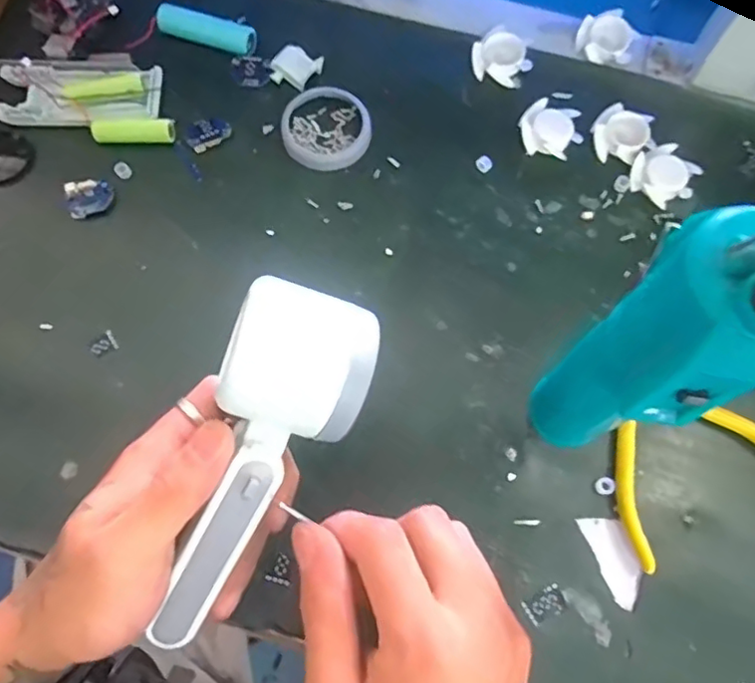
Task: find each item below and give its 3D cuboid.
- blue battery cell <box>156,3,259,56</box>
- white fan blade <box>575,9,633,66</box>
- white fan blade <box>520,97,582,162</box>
[{"bbox_3d":[-0.117,-0.213,0.417,0.068,0.014,0.018,15,72,4],"label":"blue battery cell"},{"bbox_3d":[0.158,-0.211,0.420,0.036,0.010,0.035,9,74,2],"label":"white fan blade"},{"bbox_3d":[0.114,-0.140,0.400,0.039,0.012,0.037,0,72,-1],"label":"white fan blade"}]

